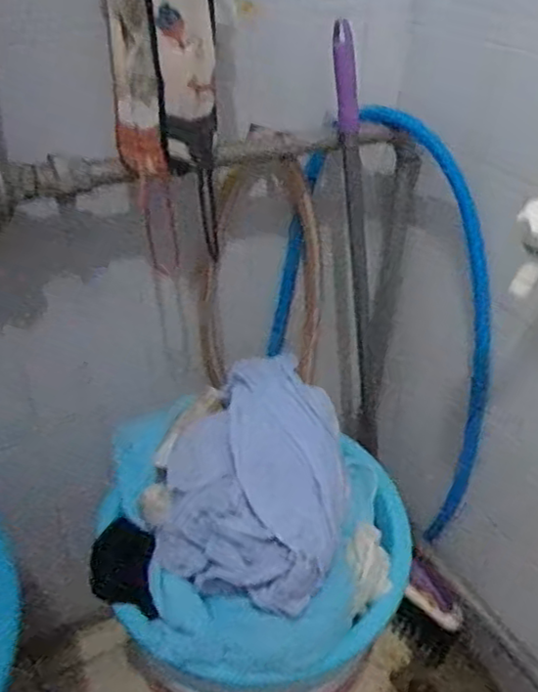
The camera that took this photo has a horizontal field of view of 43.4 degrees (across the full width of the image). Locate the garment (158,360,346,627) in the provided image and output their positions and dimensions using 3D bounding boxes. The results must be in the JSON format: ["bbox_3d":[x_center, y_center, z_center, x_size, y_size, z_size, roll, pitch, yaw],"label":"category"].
[{"bbox_3d":[-0.012,0.124,0.664,0.178,0.111,0.215,6,36,6],"label":"garment"}]

